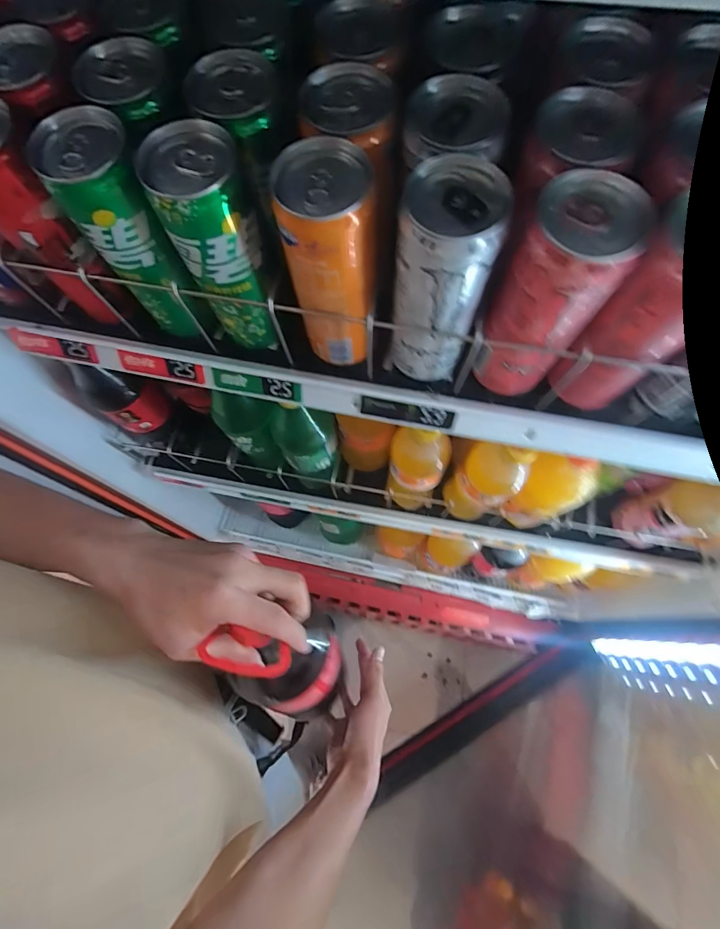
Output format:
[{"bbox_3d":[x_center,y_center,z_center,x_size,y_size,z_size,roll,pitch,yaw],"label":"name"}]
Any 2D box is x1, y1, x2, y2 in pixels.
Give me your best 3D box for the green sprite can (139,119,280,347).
[{"bbox_3d":[-0.091,-0.133,0.277,0.053,0.140,0.053,0,66,0],"label":"green sprite can"}]

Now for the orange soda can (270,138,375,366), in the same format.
[{"bbox_3d":[-0.018,-0.120,0.271,0.051,0.137,0.051,0,66,0],"label":"orange soda can"}]

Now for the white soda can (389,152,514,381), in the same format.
[{"bbox_3d":[0.048,-0.108,0.269,0.056,0.143,0.054,7,67,4],"label":"white soda can"}]

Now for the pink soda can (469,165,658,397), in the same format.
[{"bbox_3d":[0.113,-0.095,0.262,0.055,0.139,0.055,0,66,0],"label":"pink soda can"}]

